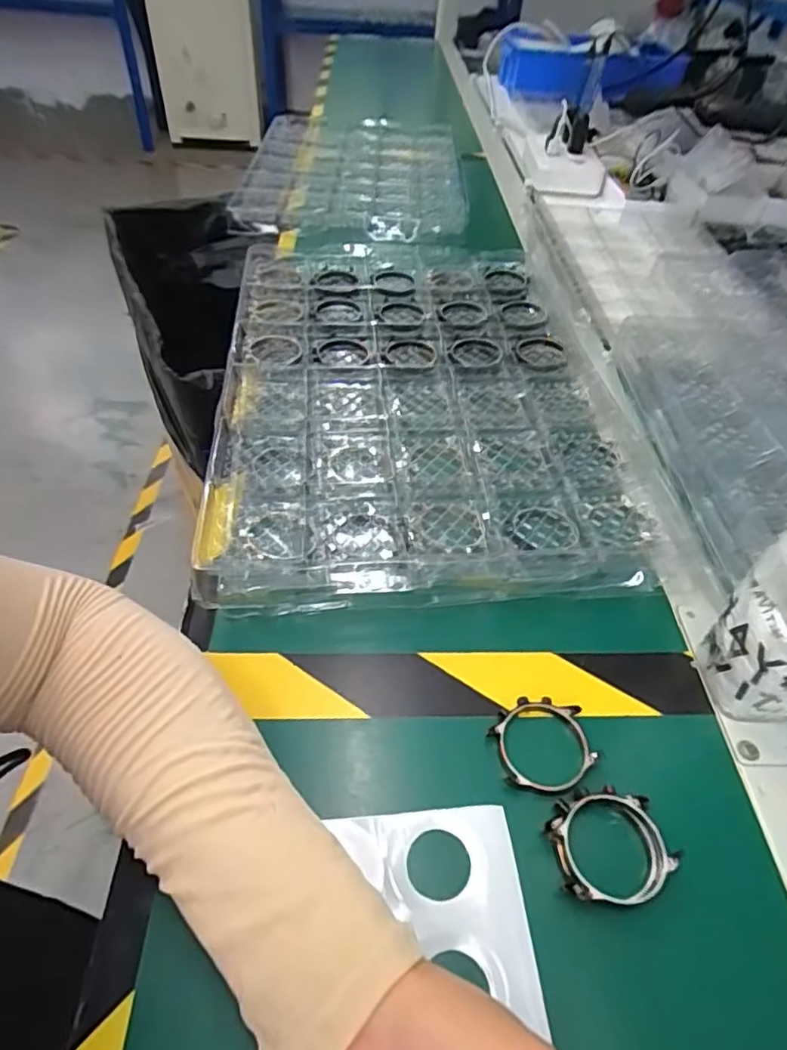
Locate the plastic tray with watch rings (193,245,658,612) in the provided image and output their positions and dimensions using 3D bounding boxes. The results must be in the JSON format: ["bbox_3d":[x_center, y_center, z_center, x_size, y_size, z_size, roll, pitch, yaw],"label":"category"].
[{"bbox_3d":[0.014,-0.124,0.497,0.288,0.021,0.431,0,48,-7],"label":"plastic tray with watch rings"}]

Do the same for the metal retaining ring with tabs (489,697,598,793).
[{"bbox_3d":[0.076,0.111,0.306,0.050,0.005,0.048,3,48,-4],"label":"metal retaining ring with tabs"}]

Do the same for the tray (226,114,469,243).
[{"bbox_3d":[-0.049,-0.512,0.867,0.309,0.031,0.444,1,47,-4],"label":"tray"}]

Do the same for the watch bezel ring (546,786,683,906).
[{"bbox_3d":[0.097,0.142,0.268,0.051,0.011,0.047,-6,49,-12],"label":"watch bezel ring"}]

